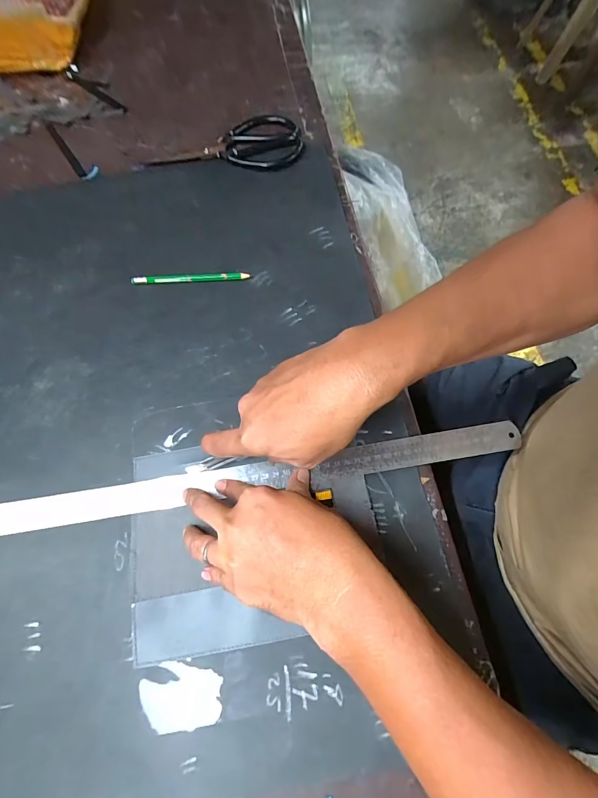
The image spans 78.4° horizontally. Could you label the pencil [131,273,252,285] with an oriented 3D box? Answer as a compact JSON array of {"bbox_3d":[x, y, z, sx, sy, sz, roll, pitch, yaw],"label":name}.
[{"bbox_3d":[-0.128,-0.143,0.432,0.139,0.009,0.009,-2,69,1],"label":"pencil"}]

